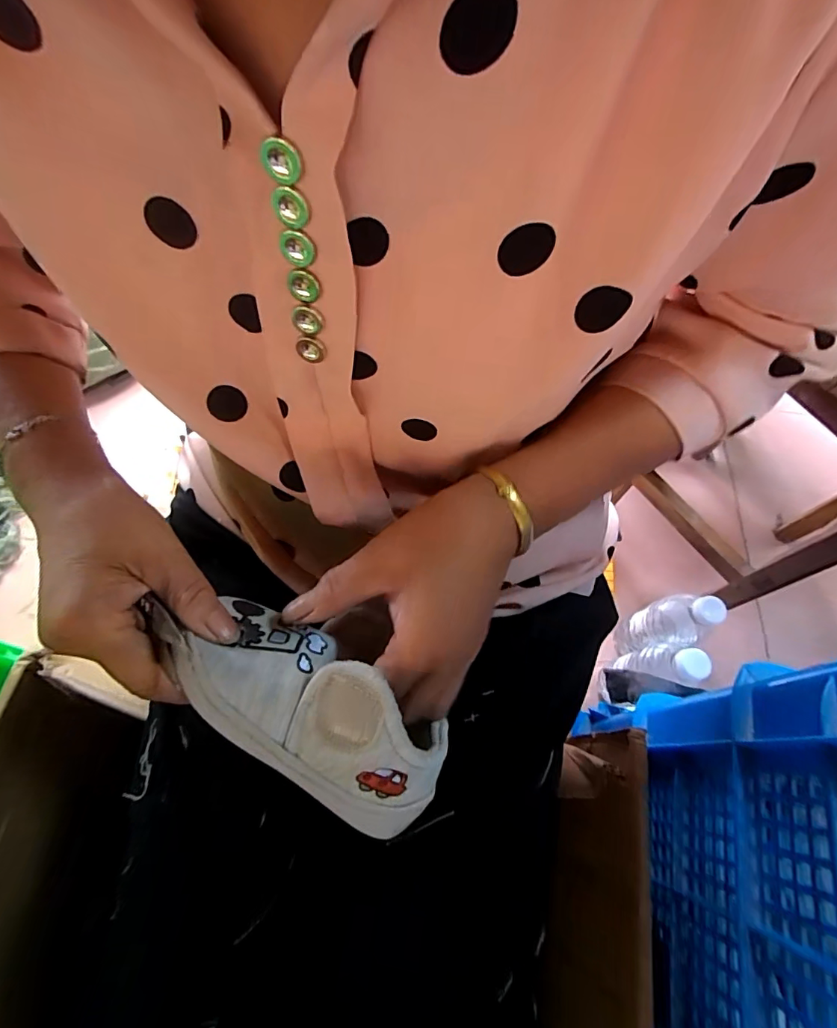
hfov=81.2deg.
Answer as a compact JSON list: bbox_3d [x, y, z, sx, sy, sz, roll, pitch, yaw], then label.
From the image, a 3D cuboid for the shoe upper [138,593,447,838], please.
[{"bbox_3d":[-0.051,0.086,0.228,0.147,0.054,0.064,37,67,0],"label":"shoe upper"}]

